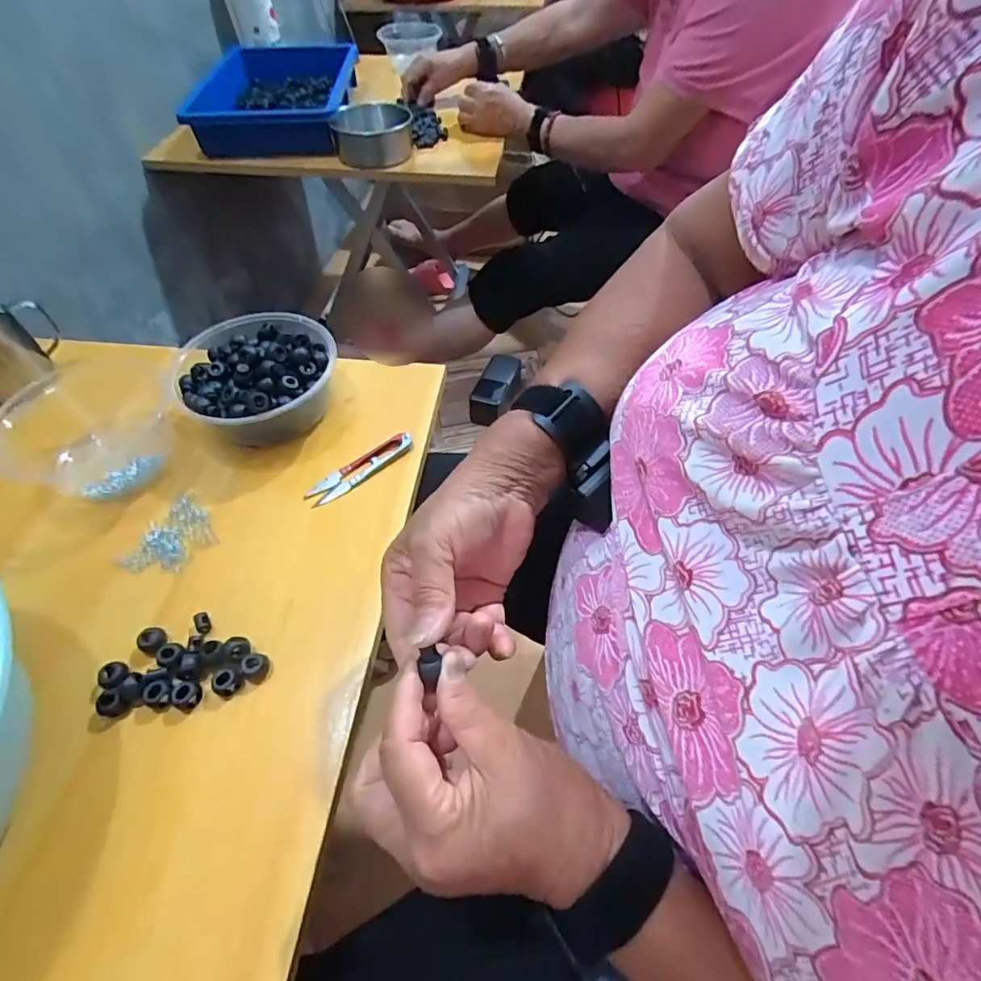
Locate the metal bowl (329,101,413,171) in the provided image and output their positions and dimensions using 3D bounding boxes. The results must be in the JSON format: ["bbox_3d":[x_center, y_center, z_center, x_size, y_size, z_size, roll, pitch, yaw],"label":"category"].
[{"bbox_3d":[-0.186,-0.570,0.829,0.124,0.059,0.102,-11,55,-7],"label":"metal bowl"}]

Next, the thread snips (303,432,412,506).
[{"bbox_3d":[-0.113,-0.020,0.452,0.101,0.010,0.024,-33,60,-21],"label":"thread snips"}]

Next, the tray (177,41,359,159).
[{"bbox_3d":[-0.379,-0.696,0.911,0.268,0.060,0.373,-6,54,-3],"label":"tray"}]

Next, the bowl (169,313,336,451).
[{"bbox_3d":[-0.208,-0.104,0.480,0.134,0.070,0.135,-1,54,1],"label":"bowl"}]

